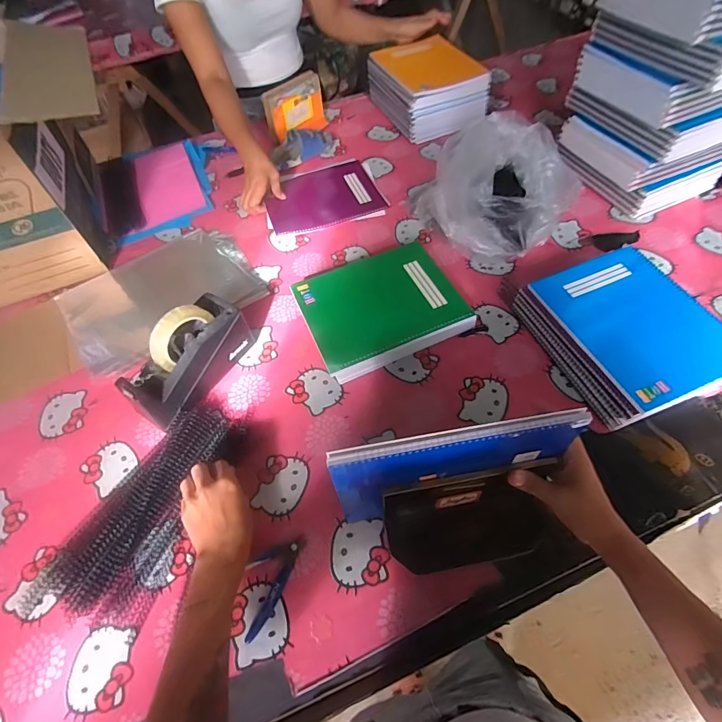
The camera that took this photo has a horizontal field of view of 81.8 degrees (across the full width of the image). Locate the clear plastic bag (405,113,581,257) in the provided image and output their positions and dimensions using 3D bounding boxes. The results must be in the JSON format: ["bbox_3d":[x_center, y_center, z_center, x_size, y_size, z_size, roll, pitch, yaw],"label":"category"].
[{"bbox_3d":[0.248,-0.326,0.784,0.249,0.157,0.257,-15,56,-6],"label":"clear plastic bag"}]

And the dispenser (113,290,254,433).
[{"bbox_3d":[-0.258,-0.005,0.629,0.073,0.126,0.196,25,61,20],"label":"dispenser"}]

